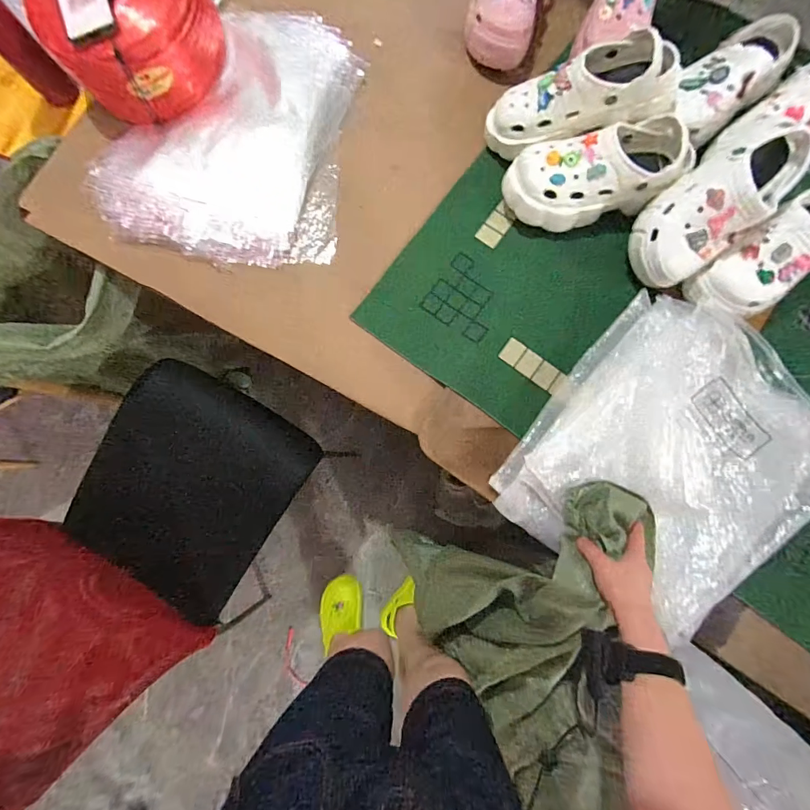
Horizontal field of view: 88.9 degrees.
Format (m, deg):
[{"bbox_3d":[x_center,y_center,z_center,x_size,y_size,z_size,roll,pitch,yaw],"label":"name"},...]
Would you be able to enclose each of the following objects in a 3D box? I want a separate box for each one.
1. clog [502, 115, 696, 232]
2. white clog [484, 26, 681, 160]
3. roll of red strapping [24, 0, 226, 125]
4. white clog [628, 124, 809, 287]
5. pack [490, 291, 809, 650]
[{"bbox_3d":[0.293,-0.352,0.641,0.263,0.102,0.118,-5,80,1],"label":"clog"},{"bbox_3d":[0.262,-0.478,0.637,0.279,0.090,0.115,-7,80,20],"label":"white clog"},{"bbox_3d":[-0.466,-0.642,0.700,0.223,0.159,0.245,0,81,2],"label":"roll of red strapping"},{"bbox_3d":[0.433,-0.282,0.573,0.235,0.087,0.115,-40,81,16],"label":"white clog"},{"bbox_3d":[0.370,0.080,0.592,0.360,0.043,0.420,44,85,8],"label":"pack"}]

